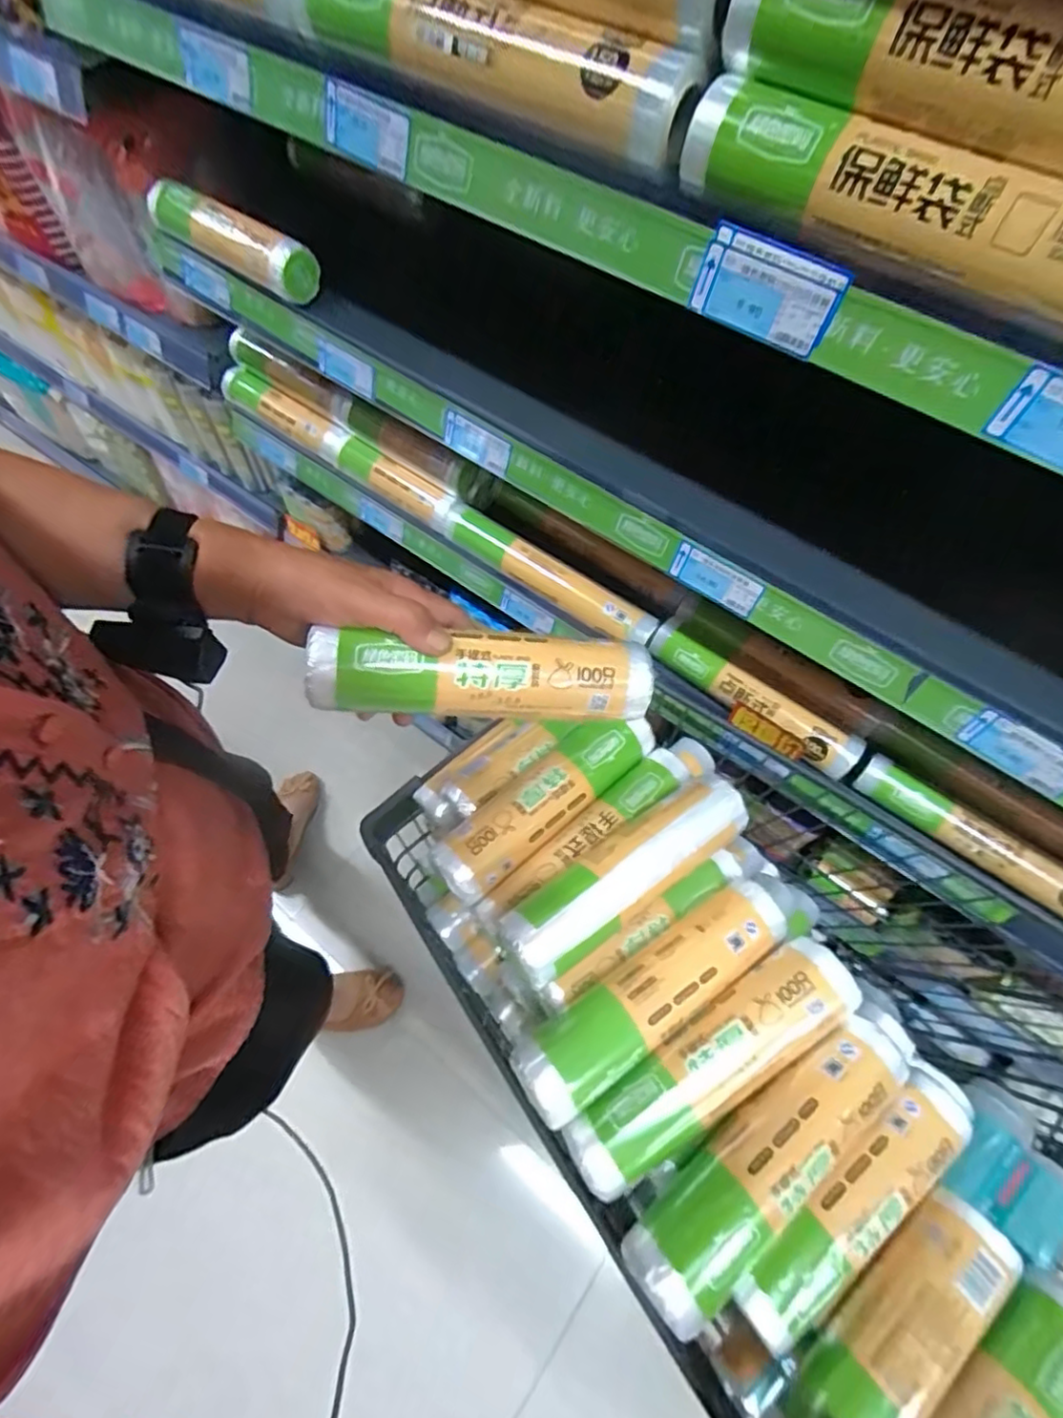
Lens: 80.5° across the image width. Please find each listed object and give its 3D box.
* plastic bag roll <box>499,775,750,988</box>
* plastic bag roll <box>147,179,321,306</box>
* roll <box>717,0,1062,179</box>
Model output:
[{"bbox_3d":[0.076,0.123,0.493,0.222,0.050,0.061,-32,67,-17],"label":"plastic bag roll"},{"bbox_3d":[-0.337,-0.528,0.701,0.239,0.046,0.049,35,67,16],"label":"plastic bag roll"},{"bbox_3d":[0.208,-0.299,0.291,0.052,0.046,0.254,-40,69,-20],"label":"roll"}]

